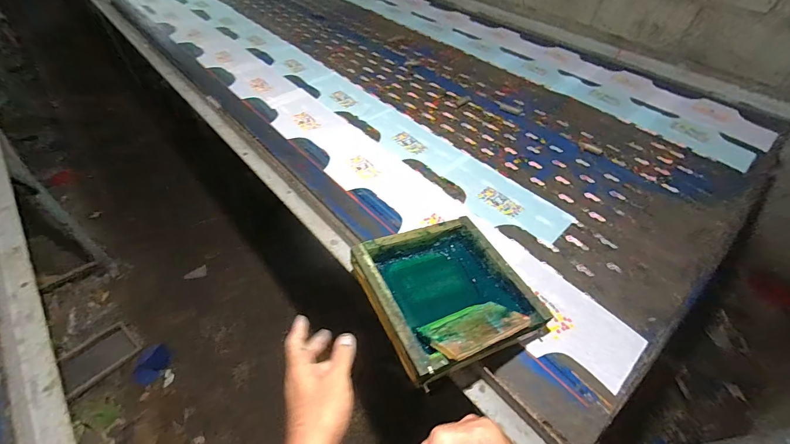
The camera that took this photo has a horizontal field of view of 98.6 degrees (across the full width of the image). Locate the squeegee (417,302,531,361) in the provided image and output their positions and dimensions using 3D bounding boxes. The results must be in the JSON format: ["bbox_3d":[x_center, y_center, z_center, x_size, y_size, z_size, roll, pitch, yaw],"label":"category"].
[{"bbox_3d":[0.121,0.157,0.515,0.146,0.011,0.095,-13,14,-20],"label":"squeegee"}]

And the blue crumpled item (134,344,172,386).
[{"bbox_3d":[-1.040,0.611,1.461,0.130,0.021,0.166,-2,50,-3],"label":"blue crumpled item"}]

